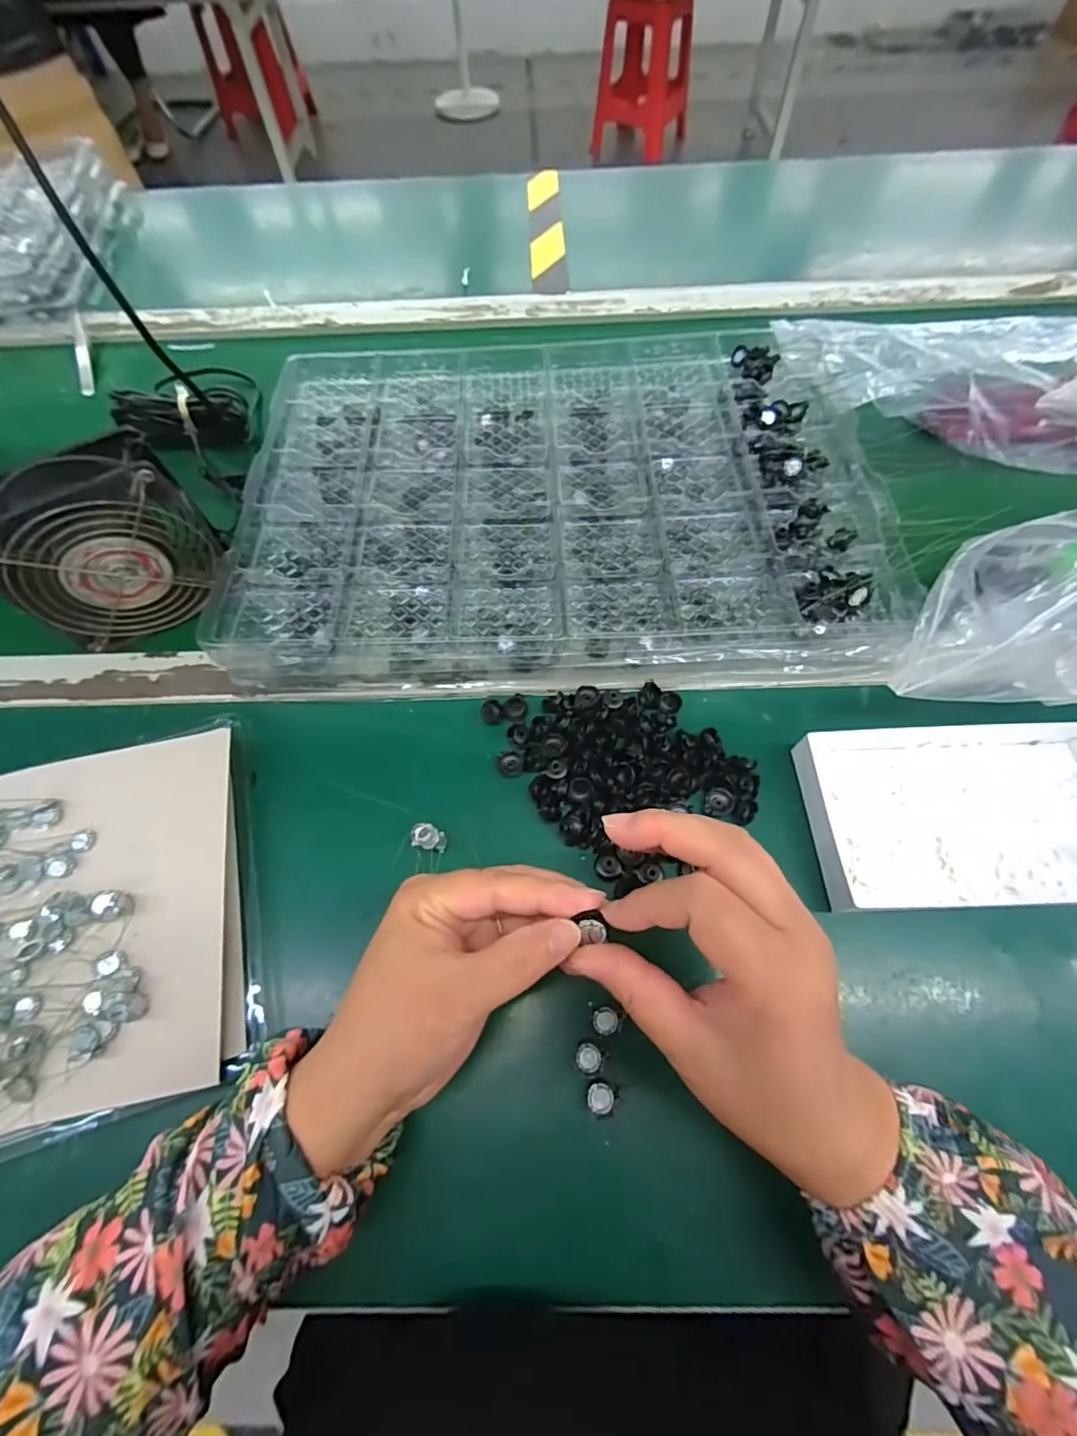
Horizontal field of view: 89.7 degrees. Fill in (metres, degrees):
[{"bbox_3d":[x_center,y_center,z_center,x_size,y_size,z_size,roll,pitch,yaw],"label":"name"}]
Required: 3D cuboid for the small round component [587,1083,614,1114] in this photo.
[{"bbox_3d":[0.030,0.183,0.261,0.012,0.004,0.013,-1,64,2],"label":"small round component"}]

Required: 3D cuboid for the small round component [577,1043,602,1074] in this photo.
[{"bbox_3d":[0.025,0.167,0.266,0.012,0.004,0.012,-1,64,2],"label":"small round component"}]

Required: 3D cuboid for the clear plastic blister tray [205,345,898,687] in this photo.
[{"bbox_3d":[0.011,-0.172,0.405,0.427,0.042,0.314,0,64,3],"label":"clear plastic blister tray"}]

